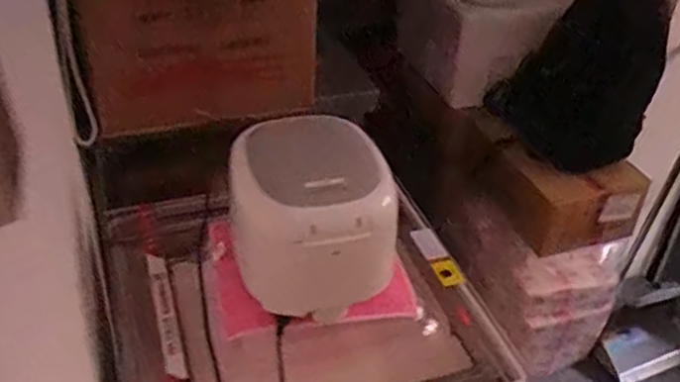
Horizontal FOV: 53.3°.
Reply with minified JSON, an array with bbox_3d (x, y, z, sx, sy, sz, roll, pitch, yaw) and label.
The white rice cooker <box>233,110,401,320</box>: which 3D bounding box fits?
[{"bbox_3d":[-0.043,0.041,0.972,0.208,0.222,0.174,-5,37,-13],"label":"white rice cooker"}]

